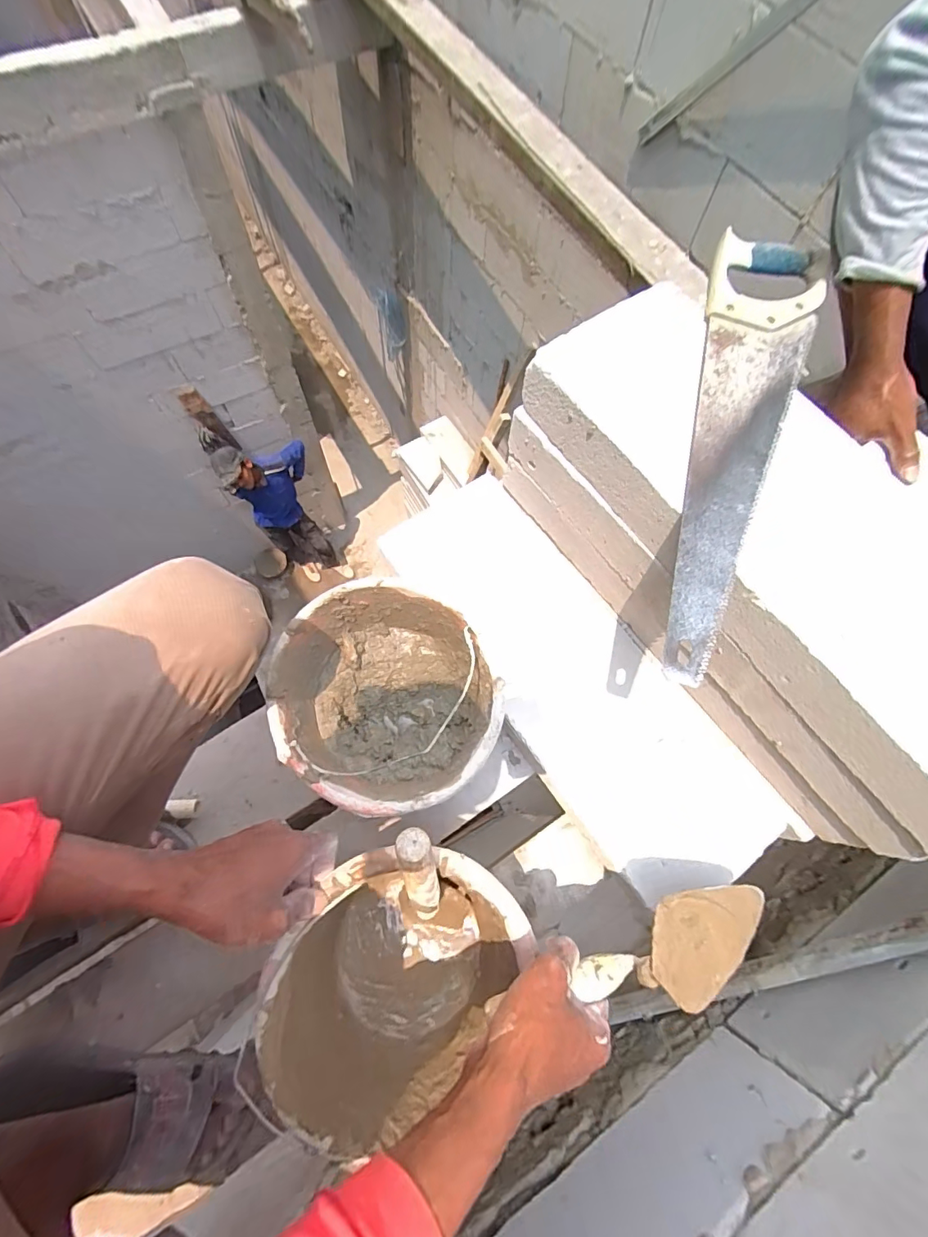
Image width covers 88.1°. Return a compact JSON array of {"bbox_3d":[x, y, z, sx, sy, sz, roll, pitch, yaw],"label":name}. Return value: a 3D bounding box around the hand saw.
[{"bbox_3d":[0.272,-0.180,0.462,0.120,0.030,0.520,17,70,4],"label":"hand saw"}]

